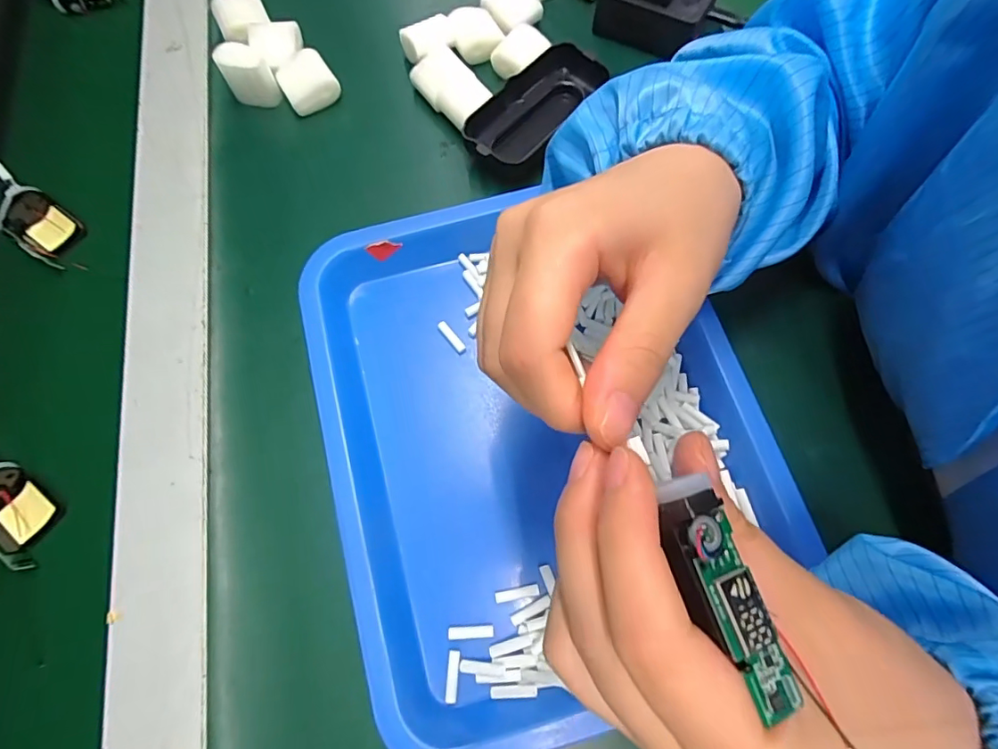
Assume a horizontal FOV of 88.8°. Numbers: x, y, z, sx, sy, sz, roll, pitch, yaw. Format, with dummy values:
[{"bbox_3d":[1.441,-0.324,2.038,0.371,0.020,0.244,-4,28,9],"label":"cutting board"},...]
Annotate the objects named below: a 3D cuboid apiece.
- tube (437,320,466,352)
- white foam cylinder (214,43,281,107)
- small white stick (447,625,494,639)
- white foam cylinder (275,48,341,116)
[{"bbox_3d":[-0.029,-0.023,0.309,0.006,0.007,0.025,-35,74,-10],"label":"tube"},{"bbox_3d":[-0.174,-0.207,0.355,0.026,0.035,0.029,-38,76,-13],"label":"white foam cylinder"},{"bbox_3d":[-0.014,0.129,0.255,0.023,0.004,0.006,-3,71,-2],"label":"small white stick"},{"bbox_3d":[-0.136,-0.207,0.365,0.036,0.026,0.037,-27,73,-9],"label":"white foam cylinder"}]

